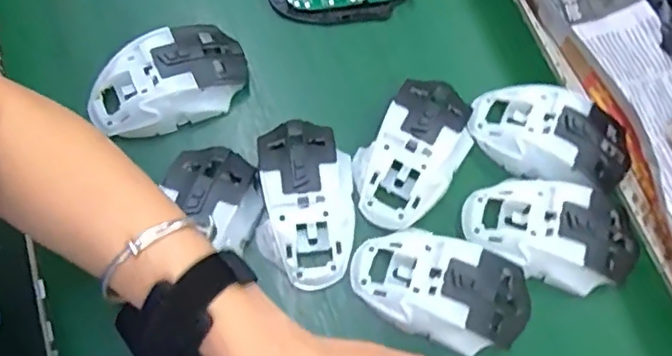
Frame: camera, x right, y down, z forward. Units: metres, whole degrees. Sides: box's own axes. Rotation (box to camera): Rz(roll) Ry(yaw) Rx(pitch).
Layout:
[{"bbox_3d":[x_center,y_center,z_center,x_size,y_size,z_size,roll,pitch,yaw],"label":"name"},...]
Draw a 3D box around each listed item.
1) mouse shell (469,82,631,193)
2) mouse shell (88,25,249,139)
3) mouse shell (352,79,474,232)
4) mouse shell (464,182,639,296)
[{"bbox_3d":[0.156,-0.030,0.433,0.113,0.033,0.064,19,71,6],"label":"mouse shell"},{"bbox_3d":[-0.123,-0.071,0.436,0.114,0.033,0.062,-21,72,-8],"label":"mouse shell"},{"bbox_3d":[0.055,-0.021,0.419,0.065,0.023,0.111,34,73,11],"label":"mouse shell"},{"bbox_3d":[0.147,0.036,0.403,0.113,0.027,0.065,7,70,2],"label":"mouse shell"}]

